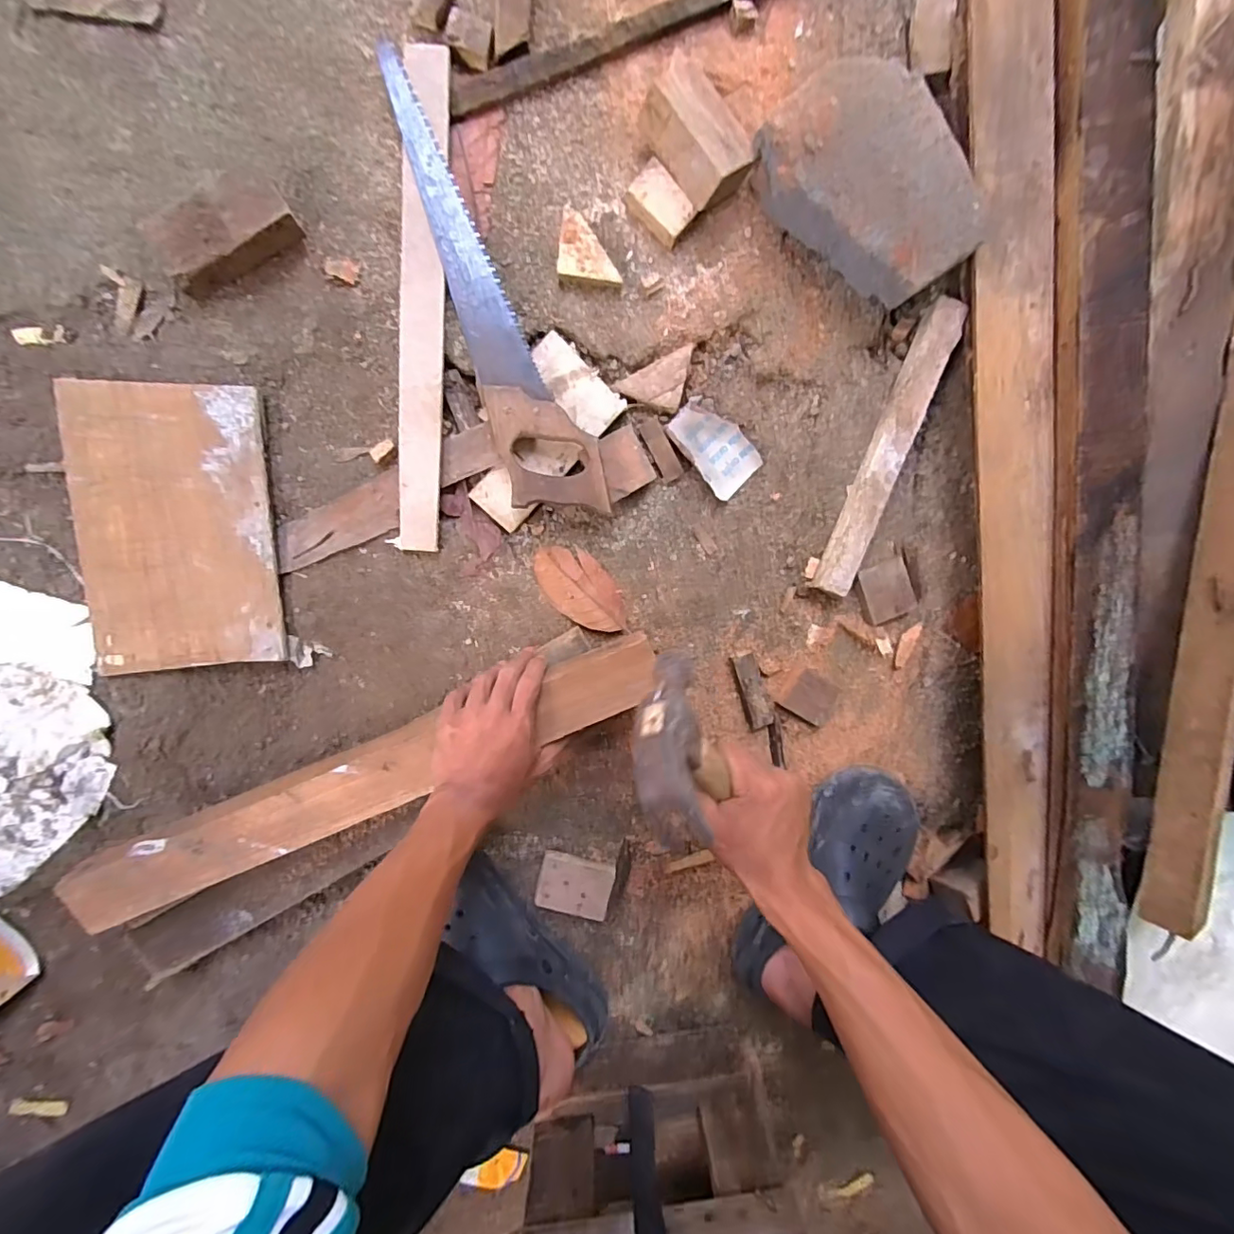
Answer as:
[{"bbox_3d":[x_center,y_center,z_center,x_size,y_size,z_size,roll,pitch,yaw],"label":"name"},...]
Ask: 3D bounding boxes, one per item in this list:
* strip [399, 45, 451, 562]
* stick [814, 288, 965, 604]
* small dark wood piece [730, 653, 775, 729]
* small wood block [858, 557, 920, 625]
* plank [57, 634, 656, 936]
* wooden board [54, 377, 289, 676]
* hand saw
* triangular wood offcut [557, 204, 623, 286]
[{"bbox_3d":[-0.183,-0.280,0.506,0.042,0.011,0.428,5,99,2],"label":"strip"},{"bbox_3d":[0.273,-0.168,0.555,0.033,0.034,0.299,21,96,-7],"label":"stick"},{"bbox_3d":[0.146,0.077,0.580,0.028,0.022,0.083,-19,99,-2],"label":"small dark wood piece"},{"bbox_3d":[0.288,-0.029,0.579,0.053,0.020,0.060,-22,99,-1],"label":"small wood block"},{"bbox_3d":[-0.225,0.148,0.496,0.555,0.033,0.072,-23,99,0],"label":"plank"},{"bbox_3d":[-0.419,-0.082,0.515,0.169,0.017,0.263,-2,98,-4],"label":"wooden board"},{"bbox_3d":[-0.118,-0.287,0.509,0.087,0.028,0.410,-22,99,-1],"label":"hand saw"},{"bbox_3d":[-0.037,-0.341,0.511,0.044,0.021,0.083,-35,99,1],"label":"triangular wood offcut"}]

